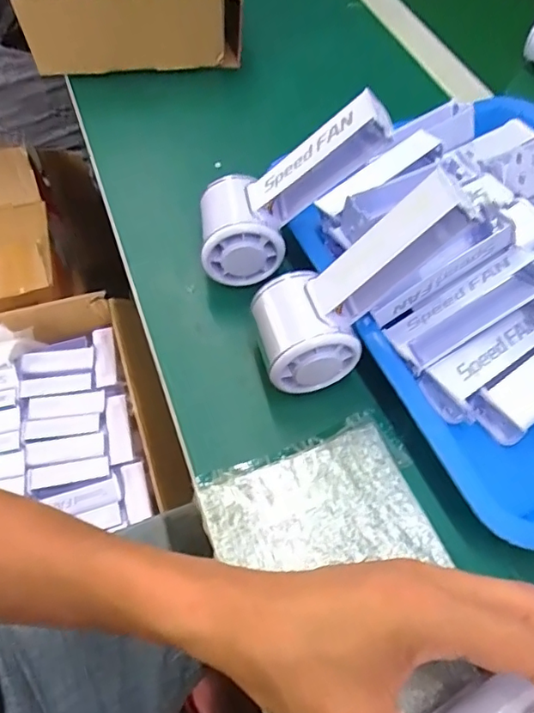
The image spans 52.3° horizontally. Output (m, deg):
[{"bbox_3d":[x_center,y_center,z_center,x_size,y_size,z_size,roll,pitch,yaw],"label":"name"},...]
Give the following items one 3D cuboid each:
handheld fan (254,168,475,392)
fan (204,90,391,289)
[{"bbox_3d":[0.048,-0.046,0.318,0.144,0.058,0.058,-45,59,25],"label":"handheld fan"},{"bbox_3d":[0.010,-0.117,0.367,0.150,0.055,0.056,-38,58,21],"label":"fan"}]

